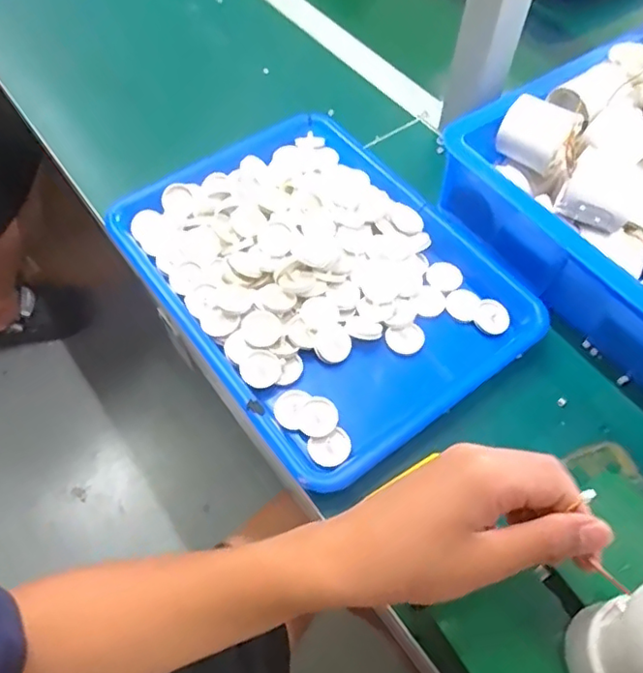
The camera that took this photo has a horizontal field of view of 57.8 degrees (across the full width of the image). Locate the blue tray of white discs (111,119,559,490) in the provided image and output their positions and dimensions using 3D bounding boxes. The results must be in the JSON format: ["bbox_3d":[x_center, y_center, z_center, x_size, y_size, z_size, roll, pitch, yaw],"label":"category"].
[{"bbox_3d":[-0.003,-0.062,0.519,0.263,0.033,0.342,-32,63,-19],"label":"blue tray of white discs"}]

